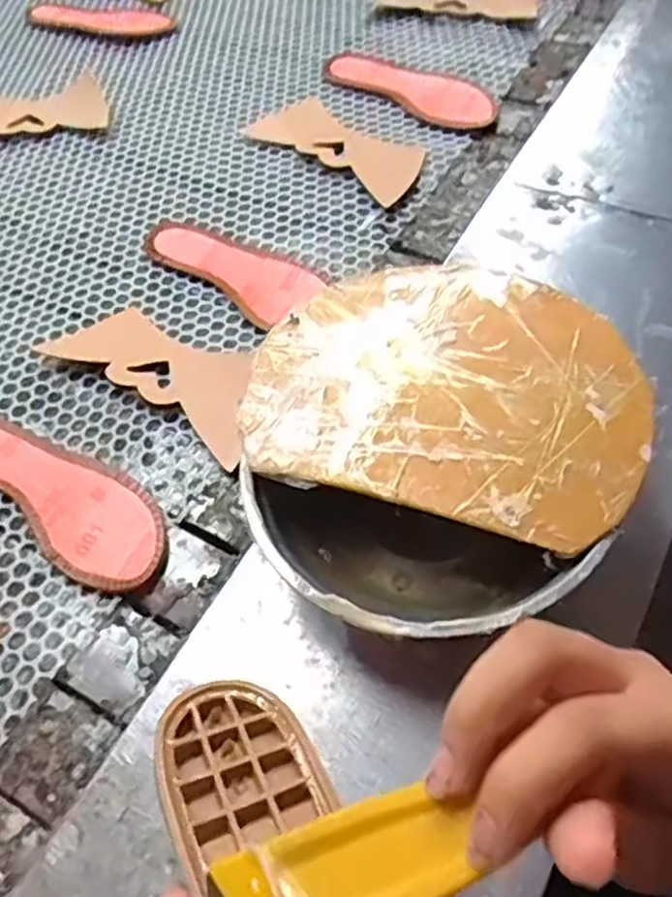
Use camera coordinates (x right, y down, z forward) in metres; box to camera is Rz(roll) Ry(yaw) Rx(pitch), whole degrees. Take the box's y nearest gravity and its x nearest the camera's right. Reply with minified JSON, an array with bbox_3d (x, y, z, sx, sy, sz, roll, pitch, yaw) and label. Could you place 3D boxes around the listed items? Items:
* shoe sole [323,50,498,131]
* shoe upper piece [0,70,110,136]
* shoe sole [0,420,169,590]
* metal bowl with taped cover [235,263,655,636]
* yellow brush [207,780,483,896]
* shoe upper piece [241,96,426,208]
[{"bbox_3d":[0.082,-0.400,0.786,0.219,0.016,0.069,35,67,24],"label":"shoe sole"},{"bbox_3d":[-0.358,-0.395,0.824,0.216,0.005,0.105,0,58,8],"label":"shoe upper piece"},{"bbox_3d":[-0.213,0.026,0.535,0.223,0.015,0.073,32,65,23],"label":"shoe sole"},{"bbox_3d":[0.059,-0.002,0.455,0.234,0.072,0.247,-2,57,3],"label":"metal bowl with taped cover"},{"bbox_3d":[-0.001,0.124,0.206,0.082,0.011,0.032,-26,57,10],"label":"yellow brush"},{"bbox_3d":[0.006,-0.313,0.736,0.203,0.012,0.086,38,65,25],"label":"shoe upper piece"}]

